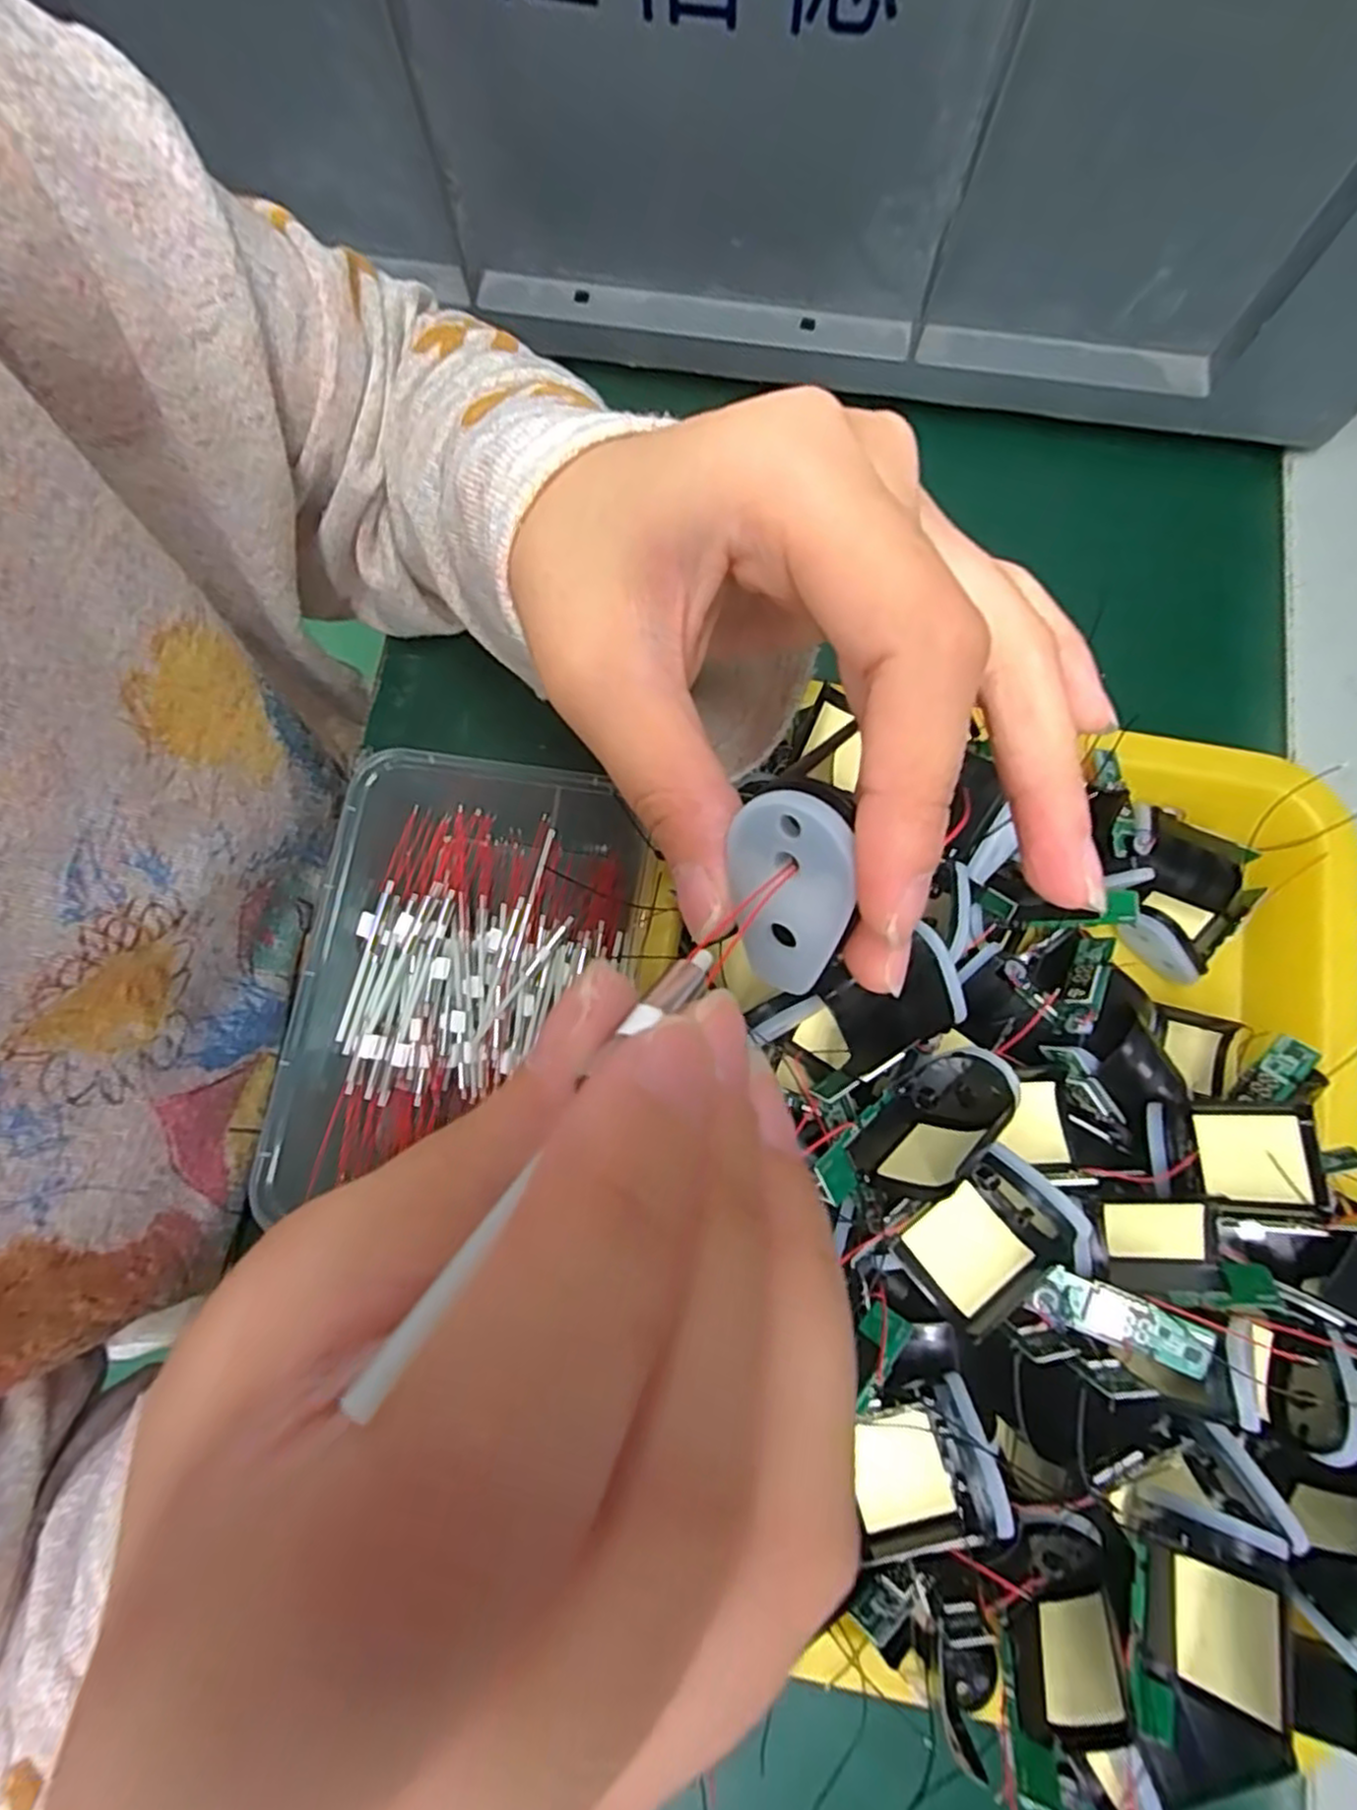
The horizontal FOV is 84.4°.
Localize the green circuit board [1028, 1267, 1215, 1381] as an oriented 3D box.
[{"bbox_3d":[0.117,0.110,0.199,0.041,0.004,0.014,15,79,18],"label":"green circuit board"}]

